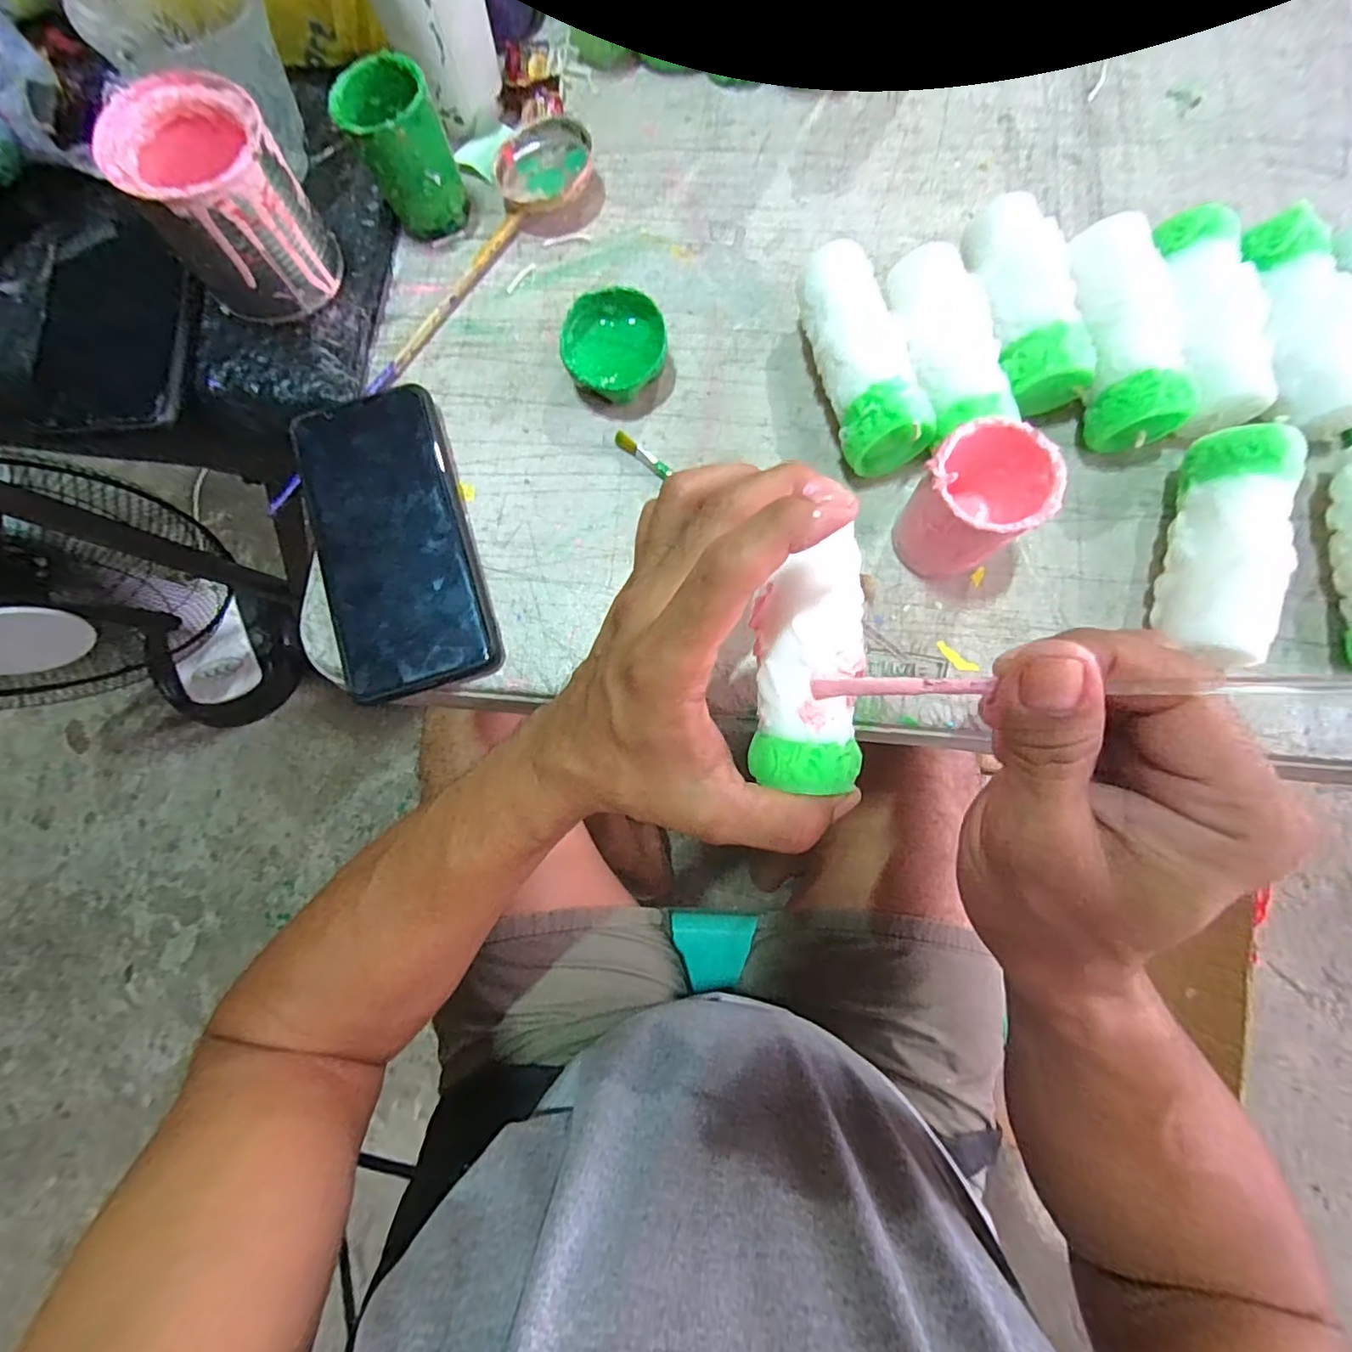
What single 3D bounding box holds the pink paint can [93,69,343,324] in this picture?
[{"bbox_3d":[-0.224,-0.239,0.292,0.069,0.071,0.073,0,78,1],"label":"pink paint can"}]

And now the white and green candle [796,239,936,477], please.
[{"bbox_3d":[0.092,-0.156,0.292,0.043,0.045,0.112,-14,78,-2],"label":"white and green candle"}]

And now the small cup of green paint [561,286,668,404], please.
[{"bbox_3d":[-0.032,-0.172,0.308,0.052,0.026,0.054,0,78,1],"label":"small cup of green paint"}]

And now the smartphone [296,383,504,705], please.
[{"bbox_3d":[-0.145,-0.070,0.296,0.075,0.016,0.160,-17,78,-3],"label":"smartphone"}]

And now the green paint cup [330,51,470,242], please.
[{"bbox_3d":[-0.149,-0.286,0.316,0.045,0.058,0.050,-35,80,-6],"label":"green paint cup"}]

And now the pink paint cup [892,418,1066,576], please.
[{"bbox_3d":[0.129,-0.074,0.262,0.053,0.062,0.048,-38,80,-7],"label":"pink paint cup"}]

